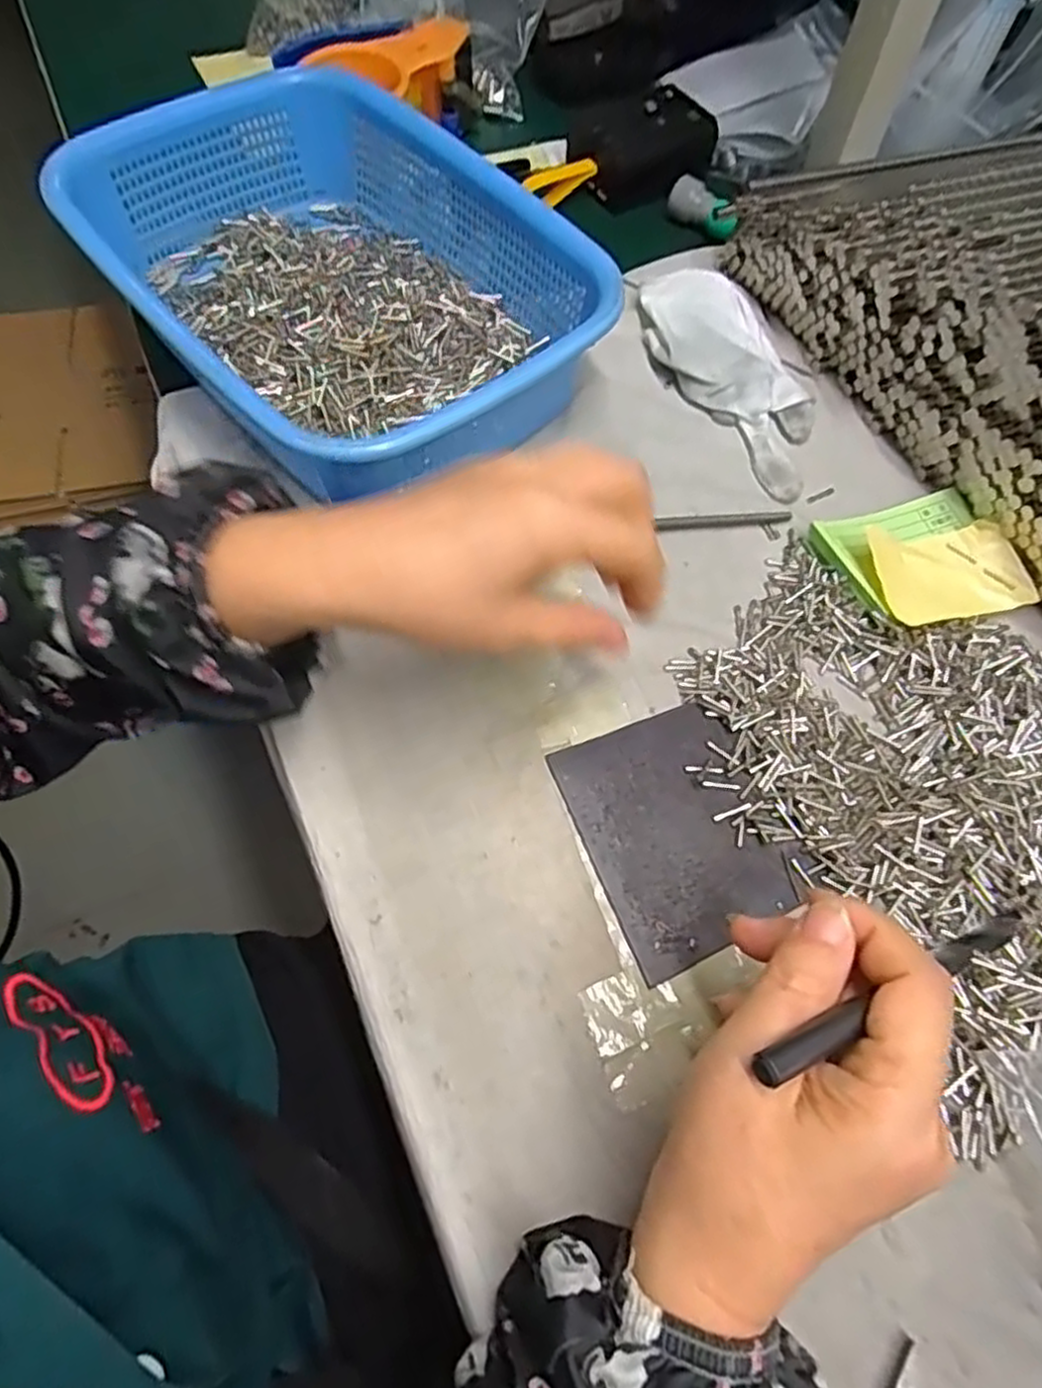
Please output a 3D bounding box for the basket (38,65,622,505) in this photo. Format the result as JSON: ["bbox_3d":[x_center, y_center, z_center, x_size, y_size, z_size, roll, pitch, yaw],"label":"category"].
[{"bbox_3d":[-0.098,-0.227,0.416,0.213,0.081,0.285,-39,71,-18],"label":"basket"}]

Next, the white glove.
[{"bbox_3d":[0.132,-0.193,0.442,0.073,0.019,0.167,-27,68,-13],"label":"white glove"}]

